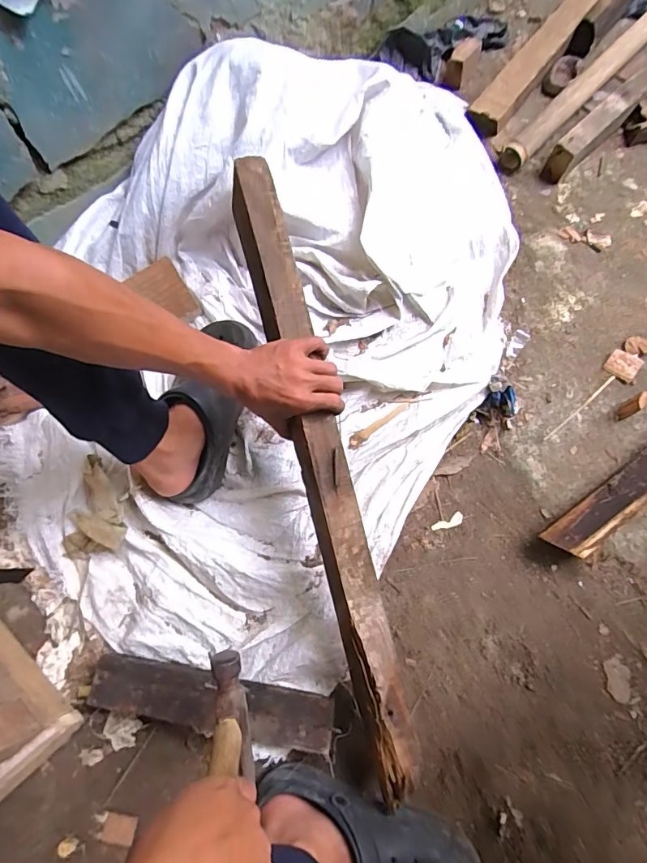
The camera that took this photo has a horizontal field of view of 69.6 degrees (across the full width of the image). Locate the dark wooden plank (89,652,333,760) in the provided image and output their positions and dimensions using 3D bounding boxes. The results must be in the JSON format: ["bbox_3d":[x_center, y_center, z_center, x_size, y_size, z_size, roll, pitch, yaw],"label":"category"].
[{"bbox_3d":[-0.144,0.349,0.598,0.315,0.045,0.074,9,73,4],"label":"dark wooden plank"}]

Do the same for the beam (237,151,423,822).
[{"bbox_3d":[0.000,0.044,0.547,0.055,0.028,0.743,-14,87,-3],"label":"beam"}]

